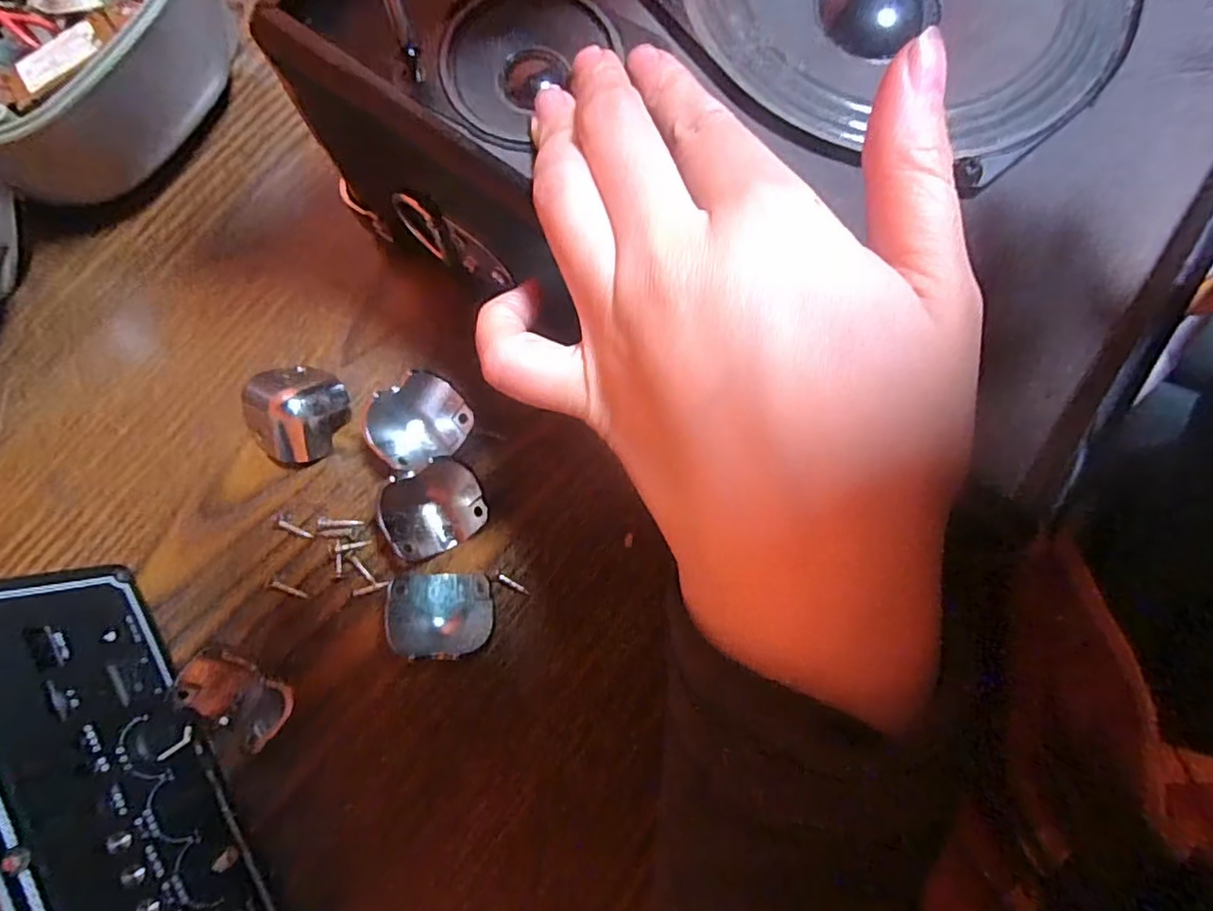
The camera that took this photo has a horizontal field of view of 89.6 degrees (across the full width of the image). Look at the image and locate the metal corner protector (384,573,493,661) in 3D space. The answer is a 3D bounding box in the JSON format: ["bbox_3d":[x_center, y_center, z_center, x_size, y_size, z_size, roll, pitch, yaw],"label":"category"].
[{"bbox_3d":[-0.057,0.055,0.211,0.034,0.022,0.027,-1,78,-2],"label":"metal corner protector"}]

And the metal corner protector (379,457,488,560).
[{"bbox_3d":[-0.063,0.019,0.221,0.035,0.014,0.029,-26,80,-7],"label":"metal corner protector"}]

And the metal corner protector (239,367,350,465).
[{"bbox_3d":[-0.117,-0.017,0.227,0.035,0.018,0.035,0,78,-2],"label":"metal corner protector"}]

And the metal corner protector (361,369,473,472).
[{"bbox_3d":[-0.069,-0.012,0.225,0.026,0.022,0.032,40,80,6],"label":"metal corner protector"}]

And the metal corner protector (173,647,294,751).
[{"bbox_3d":[-0.123,0.082,0.207,0.036,0.016,0.023,25,79,4],"label":"metal corner protector"}]

